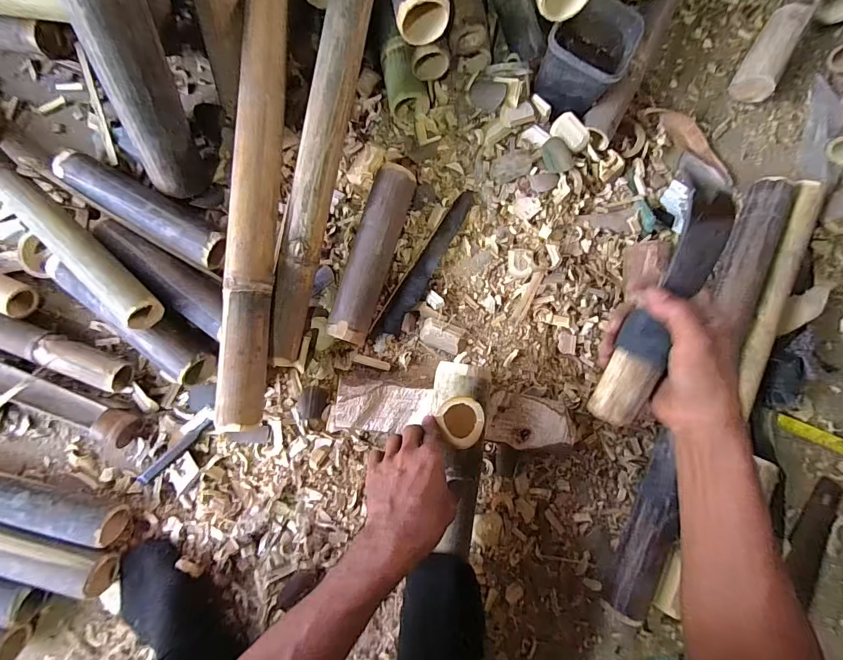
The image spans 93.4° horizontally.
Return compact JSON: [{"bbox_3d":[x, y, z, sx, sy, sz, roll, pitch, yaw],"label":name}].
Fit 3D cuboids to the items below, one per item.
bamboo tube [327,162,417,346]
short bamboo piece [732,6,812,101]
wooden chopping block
[{"bbox_3d":[-0.071,-0.109,0.578,0.055,0.069,0.255,18,83,1],"label":"bamboo tube"},{"bbox_3d":[0.565,-0.451,0.647,0.056,0.065,0.159,28,83,2],"label":"short bamboo piece"},{"bbox_3d":[0.041,0.119,0.567,0.338,0.052,0.076,4,83,-1],"label":"wooden chopping block"}]

